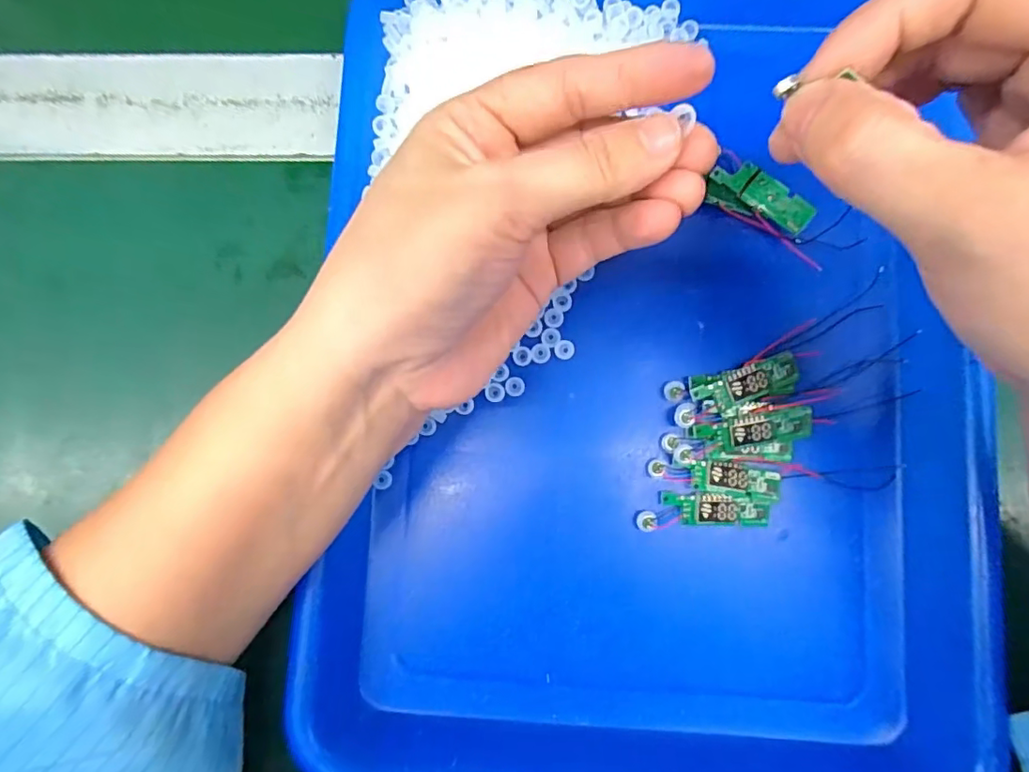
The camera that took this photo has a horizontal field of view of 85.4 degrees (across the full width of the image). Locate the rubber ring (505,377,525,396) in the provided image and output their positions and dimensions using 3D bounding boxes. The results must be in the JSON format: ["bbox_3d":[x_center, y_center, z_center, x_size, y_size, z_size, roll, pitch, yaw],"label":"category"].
[{"bbox_3d":[0.000,0.000,0.226,0.008,0.004,0.008,0,82,3],"label":"rubber ring"}]

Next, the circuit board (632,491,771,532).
[{"bbox_3d":[0.074,0.049,0.219,0.051,0.006,0.014,-3,82,3],"label":"circuit board"}]

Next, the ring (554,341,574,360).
[{"bbox_3d":[0.020,-0.015,0.225,0.008,0.004,0.008,0,82,3],"label":"ring"}]

